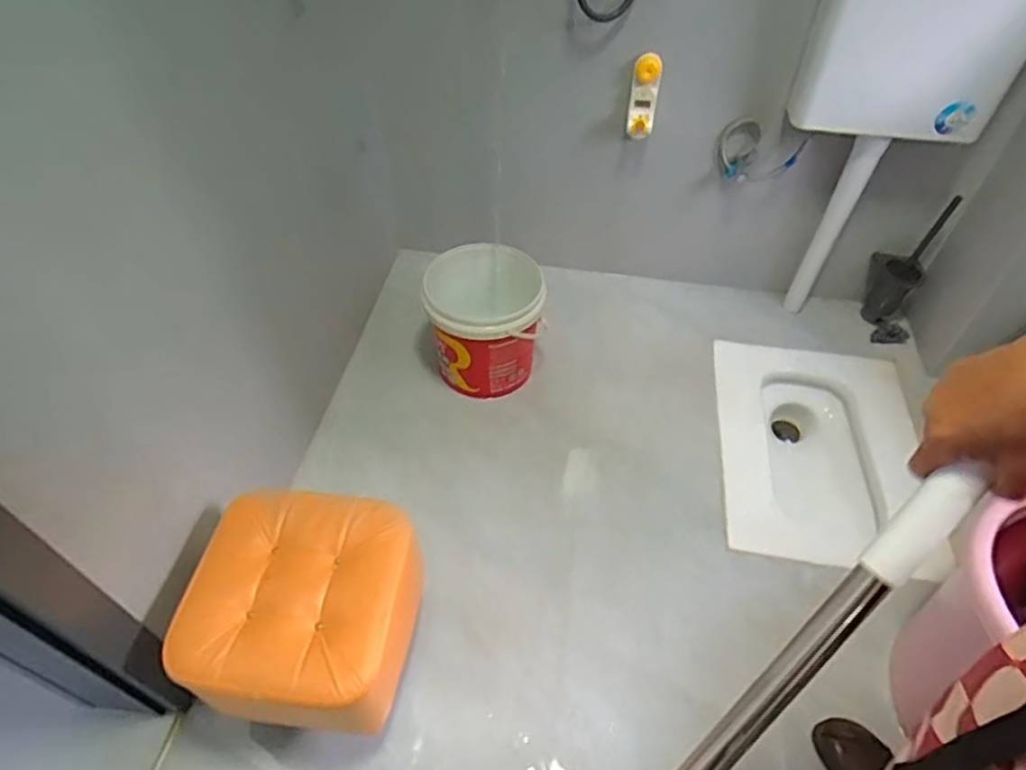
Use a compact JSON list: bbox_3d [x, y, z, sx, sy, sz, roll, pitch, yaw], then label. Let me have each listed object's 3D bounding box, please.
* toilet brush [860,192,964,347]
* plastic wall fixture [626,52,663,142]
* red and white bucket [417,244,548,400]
[{"bbox_3d":[0.982,-0.277,1.587,0.134,0.366,0.123,6,47,5],"label":"toilet brush"},{"bbox_3d":[0.290,-0.637,1.404,0.073,0.181,0.052,-16,39,-16],"label":"plastic wall fixture"},{"bbox_3d":[-0.066,-0.144,1.485,0.253,0.253,0.283,-2,47,-3],"label":"red and white bucket"}]

